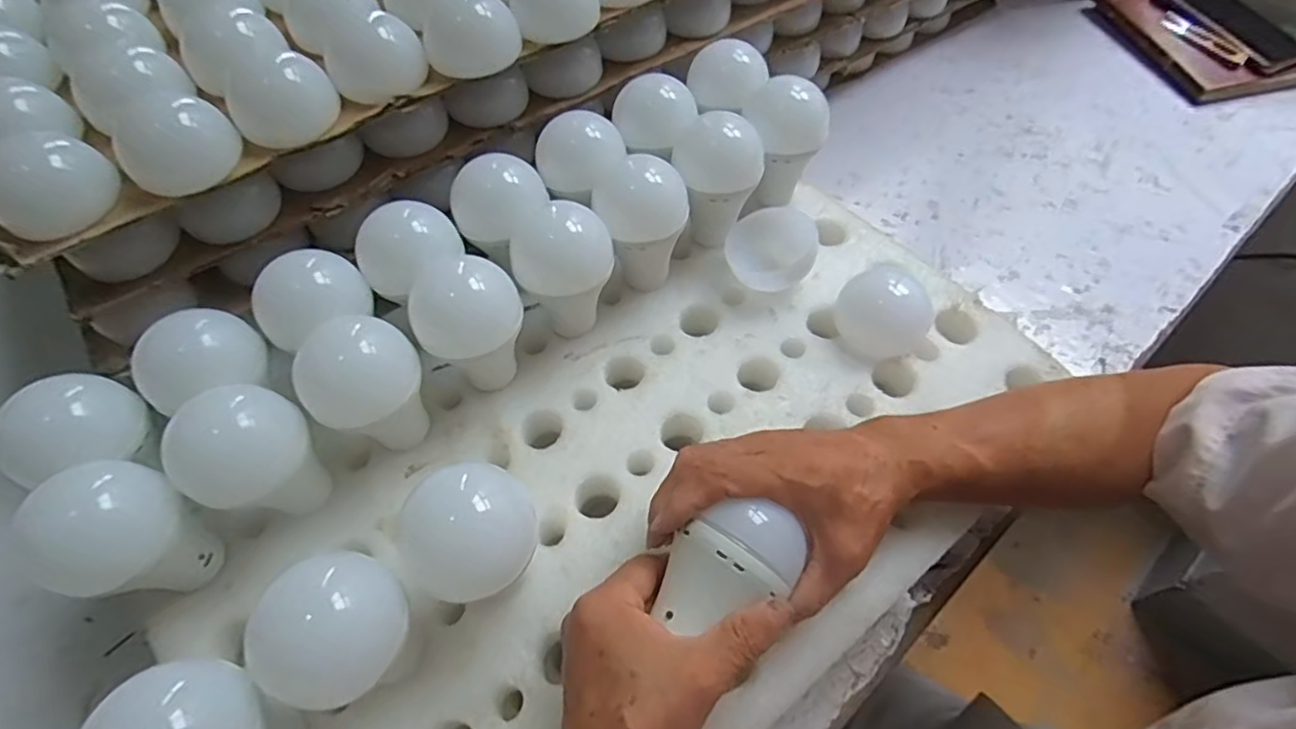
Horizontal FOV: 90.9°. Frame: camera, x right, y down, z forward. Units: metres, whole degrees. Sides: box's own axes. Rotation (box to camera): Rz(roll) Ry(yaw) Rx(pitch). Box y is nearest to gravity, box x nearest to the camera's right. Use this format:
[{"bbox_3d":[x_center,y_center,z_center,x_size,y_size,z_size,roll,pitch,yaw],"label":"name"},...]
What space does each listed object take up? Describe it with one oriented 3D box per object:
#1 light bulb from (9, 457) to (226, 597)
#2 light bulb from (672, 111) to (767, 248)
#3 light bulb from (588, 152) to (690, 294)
[{"bbox_3d":[-0.275,0.092,0.342,0.060,0.090,0.060,-1,57,1],"label":"light bulb"},{"bbox_3d":[0.053,-0.136,0.486,0.064,0.090,0.064,2,57,3],"label":"light bulb"},{"bbox_3d":[-0.003,-0.094,0.463,0.065,0.091,0.072,-11,57,-5],"label":"light bulb"}]

